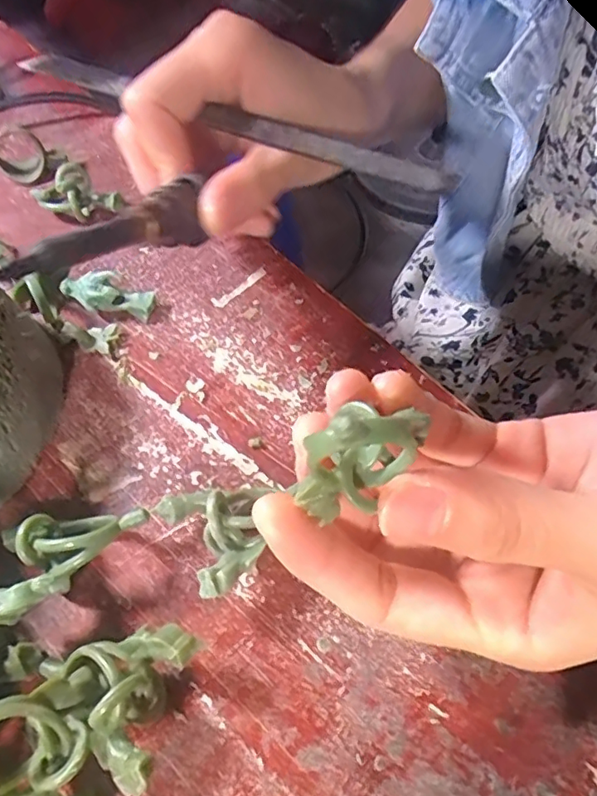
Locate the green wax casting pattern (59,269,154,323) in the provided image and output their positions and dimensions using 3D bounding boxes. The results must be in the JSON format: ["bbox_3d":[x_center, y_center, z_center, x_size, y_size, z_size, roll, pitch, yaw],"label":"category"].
[{"bbox_3d":[-0.079,-0.044,0.233,0.038,0.014,0.016,10,58,7],"label":"green wax casting pattern"}]

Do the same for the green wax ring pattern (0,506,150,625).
[{"bbox_3d":[-0.071,0.047,0.170,0.024,0.022,0.048,39,66,23],"label":"green wax ring pattern"}]

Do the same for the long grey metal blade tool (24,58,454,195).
[{"bbox_3d":[-0.025,-0.102,0.206,0.164,0.007,0.009,18,59,5],"label":"long grey metal blade tool"}]

